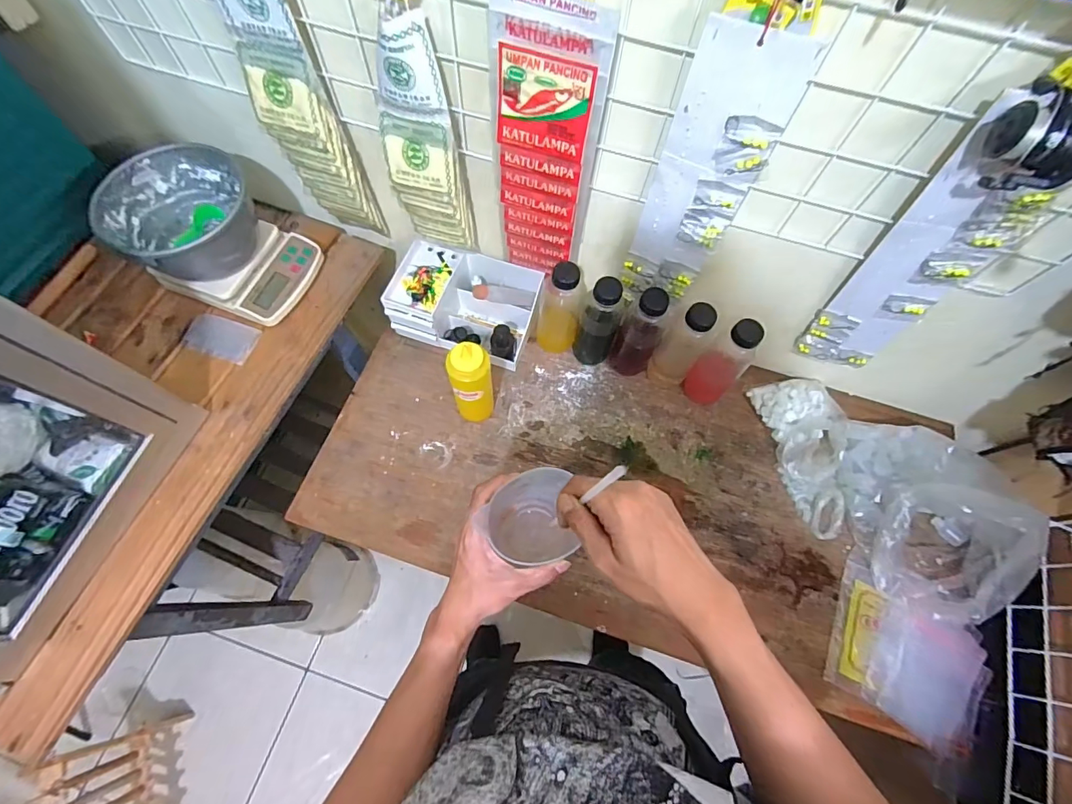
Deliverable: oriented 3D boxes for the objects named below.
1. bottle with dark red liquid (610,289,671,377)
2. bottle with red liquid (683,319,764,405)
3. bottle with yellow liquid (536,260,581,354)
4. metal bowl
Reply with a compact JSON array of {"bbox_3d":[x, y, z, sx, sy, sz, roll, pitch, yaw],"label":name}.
[{"bbox_3d":[0.169,-0.102,0.741,0.067,0.188,0.055,42,72,14],"label":"bottle with dark red liquid"},{"bbox_3d":[0.294,-0.062,0.728,0.068,0.193,0.060,41,72,14],"label":"bottle with red liquid"},{"bbox_3d":[0.038,-0.149,0.753,0.066,0.188,0.054,7,67,0],"label":"bottle with yellow liquid"},{"bbox_3d":[-0.509,-0.268,0.678,0.185,0.096,0.199,1,67,-2],"label":"metal bowl"}]

